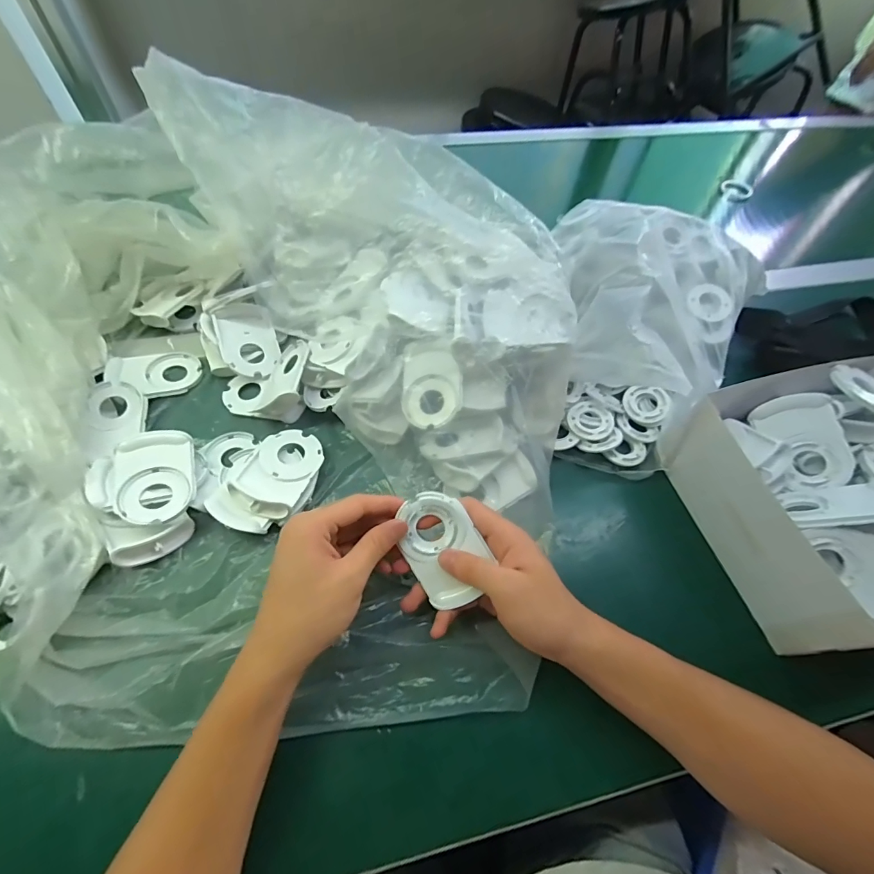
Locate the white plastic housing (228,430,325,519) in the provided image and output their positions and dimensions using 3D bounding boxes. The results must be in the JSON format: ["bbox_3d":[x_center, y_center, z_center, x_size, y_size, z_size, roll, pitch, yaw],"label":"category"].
[{"bbox_3d":[-0.138,0.029,0.368,0.059,0.022,0.083,18,59,8],"label":"white plastic housing"}]

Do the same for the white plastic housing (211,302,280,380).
[{"bbox_3d":[-0.194,-0.100,0.431,0.055,0.014,0.076,-14,81,-33],"label":"white plastic housing"}]

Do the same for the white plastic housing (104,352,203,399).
[{"bbox_3d":[-0.292,-0.065,0.434,0.083,0.009,0.059,-9,59,-23],"label":"white plastic housing"}]

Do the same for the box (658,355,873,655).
[{"bbox_3d":[0.337,0.040,0.348,0.210,0.094,0.224,-15,61,-12],"label":"box"}]

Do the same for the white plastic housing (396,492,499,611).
[{"bbox_3d":[0.004,0.081,0.306,0.055,0.011,0.082,-31,92,7],"label":"white plastic housing"}]

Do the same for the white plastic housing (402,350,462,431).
[{"bbox_3d":[-0.004,-0.047,0.390,0.055,0.015,0.076,0,83,13],"label":"white plastic housing"}]

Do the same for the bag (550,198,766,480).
[{"bbox_3d":[0.222,-0.112,0.429,0.229,0.123,0.296,17,59,7],"label":"bag"}]

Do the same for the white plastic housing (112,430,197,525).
[{"bbox_3d":[-0.235,0.034,0.349,0.056,0.018,0.082,-13,60,-11],"label":"white plastic housing"}]

